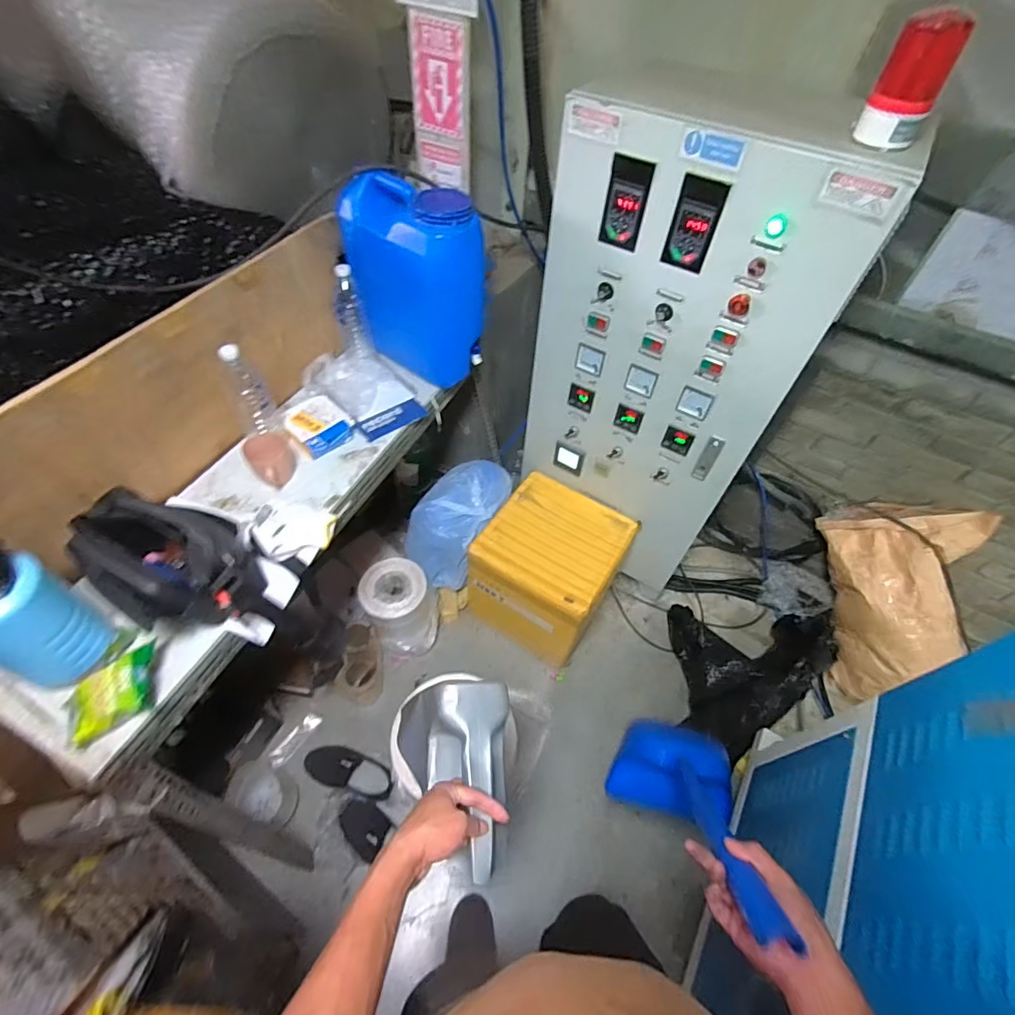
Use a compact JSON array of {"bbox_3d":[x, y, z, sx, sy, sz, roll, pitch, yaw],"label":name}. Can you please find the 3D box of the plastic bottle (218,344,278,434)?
[{"bbox_3d":[-0.524,-0.235,0.996,0.070,0.210,0.074,-24,57,-20],"label":"plastic bottle"}]

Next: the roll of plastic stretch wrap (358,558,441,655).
[{"bbox_3d":[-0.345,0.317,1.608,0.224,0.251,0.244,2,52,-2],"label":"roll of plastic stretch wrap"}]

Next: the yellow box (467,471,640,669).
[{"bbox_3d":[0.123,0.214,1.657,0.413,0.486,0.388,28,56,17],"label":"yellow box"}]

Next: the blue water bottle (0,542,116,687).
[{"bbox_3d":[-0.689,0.142,0.677,0.108,0.280,0.125,21,54,12],"label":"blue water bottle"}]

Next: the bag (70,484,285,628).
[{"bbox_3d":[-0.519,0.085,0.765,0.200,0.223,0.207,-33,61,-26],"label":"bag"}]

